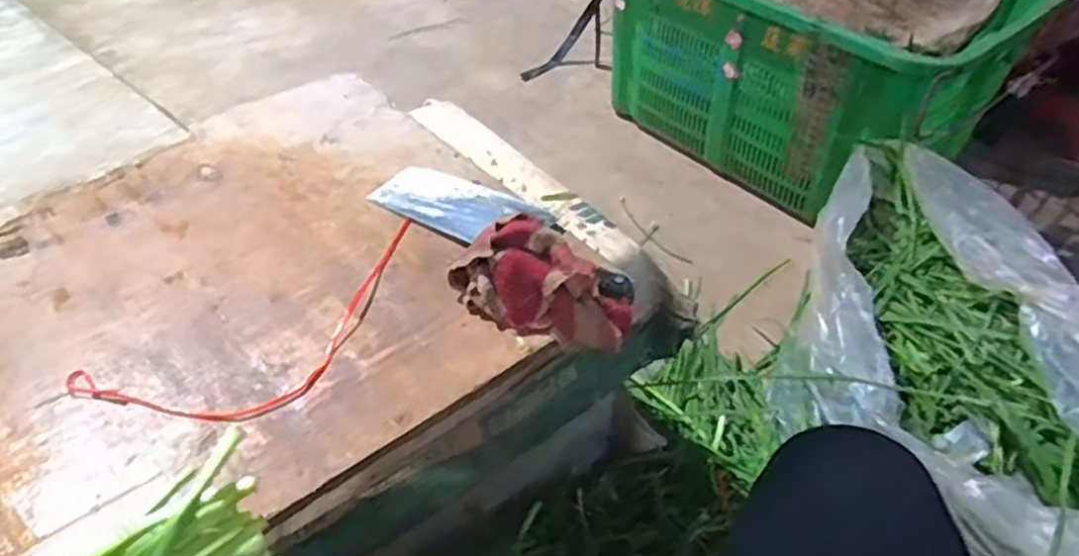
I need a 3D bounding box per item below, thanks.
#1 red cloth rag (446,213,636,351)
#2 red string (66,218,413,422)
[{"bbox_3d":[0.004,0.002,0.579,0.146,0.064,0.082,25,47,24],"label":"red cloth rag"},{"bbox_3d":[-0.197,0.042,0.571,0.297,0.007,0.121,-29,50,-29],"label":"red string"}]

